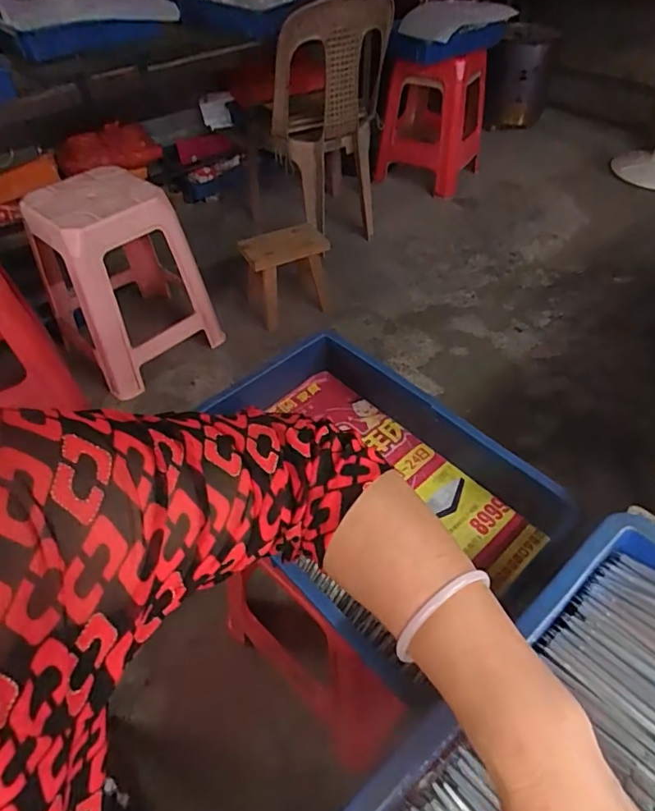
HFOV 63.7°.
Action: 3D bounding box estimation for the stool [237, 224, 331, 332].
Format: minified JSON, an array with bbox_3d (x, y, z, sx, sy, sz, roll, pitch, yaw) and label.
[{"bbox_3d":[-0.125,-0.402,1.626,0.252,0.250,0.182,-12,49,-9],"label":"stool"}]

